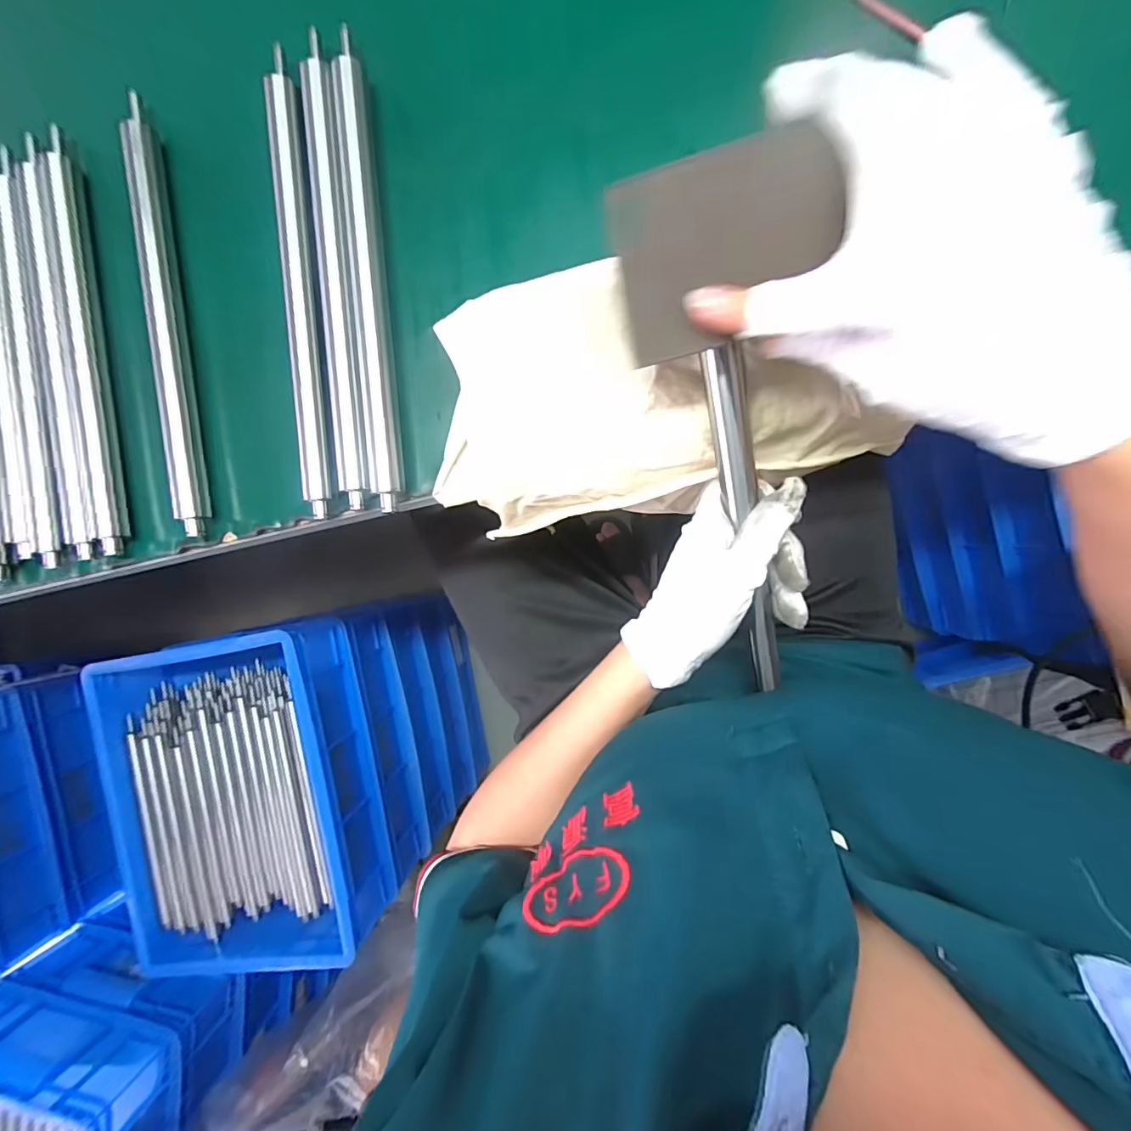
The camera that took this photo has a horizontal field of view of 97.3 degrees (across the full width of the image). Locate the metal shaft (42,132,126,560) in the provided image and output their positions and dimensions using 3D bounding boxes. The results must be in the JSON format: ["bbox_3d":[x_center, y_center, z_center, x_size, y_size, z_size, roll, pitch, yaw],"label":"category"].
[{"bbox_3d":[-0.317,-0.145,0.329,0.018,0.016,0.271,-8,92,9],"label":"metal shaft"}]

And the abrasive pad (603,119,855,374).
[{"bbox_3d":[0.063,-0.126,0.199,0.082,0.005,0.068,-10,110,16],"label":"abrasive pad"}]

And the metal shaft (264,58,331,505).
[{"bbox_3d":[-0.156,-0.162,0.289,0.016,0.009,0.262,-4,92,9],"label":"metal shaft"}]

